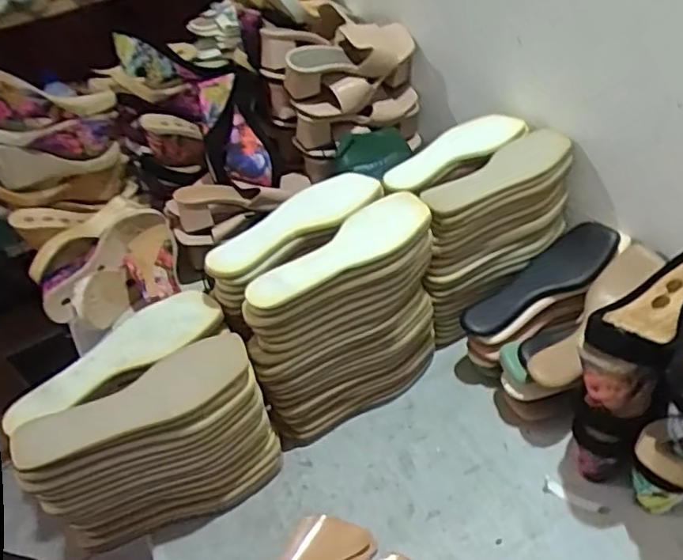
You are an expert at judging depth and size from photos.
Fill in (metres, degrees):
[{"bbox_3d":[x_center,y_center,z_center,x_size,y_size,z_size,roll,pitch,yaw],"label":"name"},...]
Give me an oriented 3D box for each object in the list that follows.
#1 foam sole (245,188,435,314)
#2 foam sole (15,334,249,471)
[{"bbox_3d":[0.003,-0.033,0.689,0.241,0.021,0.076,-33,45,-21],"label":"foam sole"},{"bbox_3d":[-0.207,0.120,0.614,0.235,0.011,0.081,-23,43,-17],"label":"foam sole"}]

